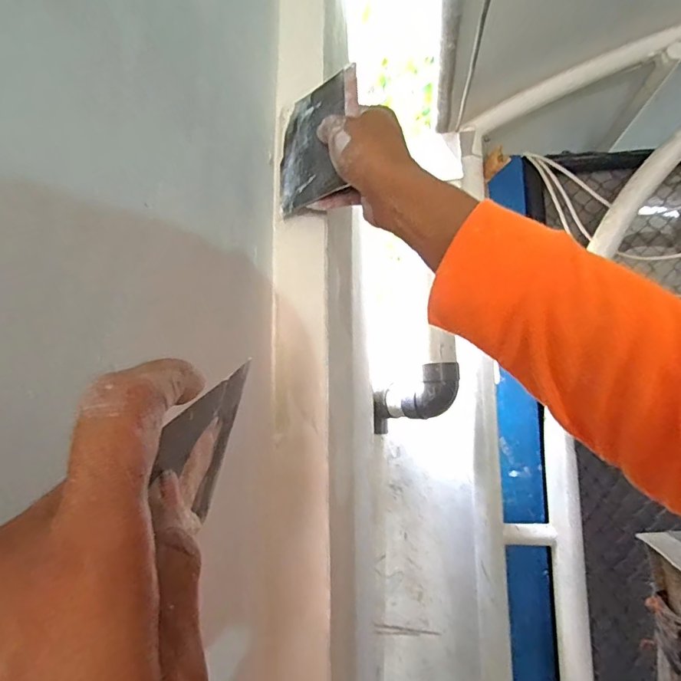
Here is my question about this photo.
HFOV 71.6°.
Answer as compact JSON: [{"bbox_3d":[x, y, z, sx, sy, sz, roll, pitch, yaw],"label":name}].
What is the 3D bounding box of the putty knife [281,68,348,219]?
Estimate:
[{"bbox_3d":[-0.028,-0.188,0.454,0.082,0.120,0.007,-10,-14,37],"label":"putty knife"}]

